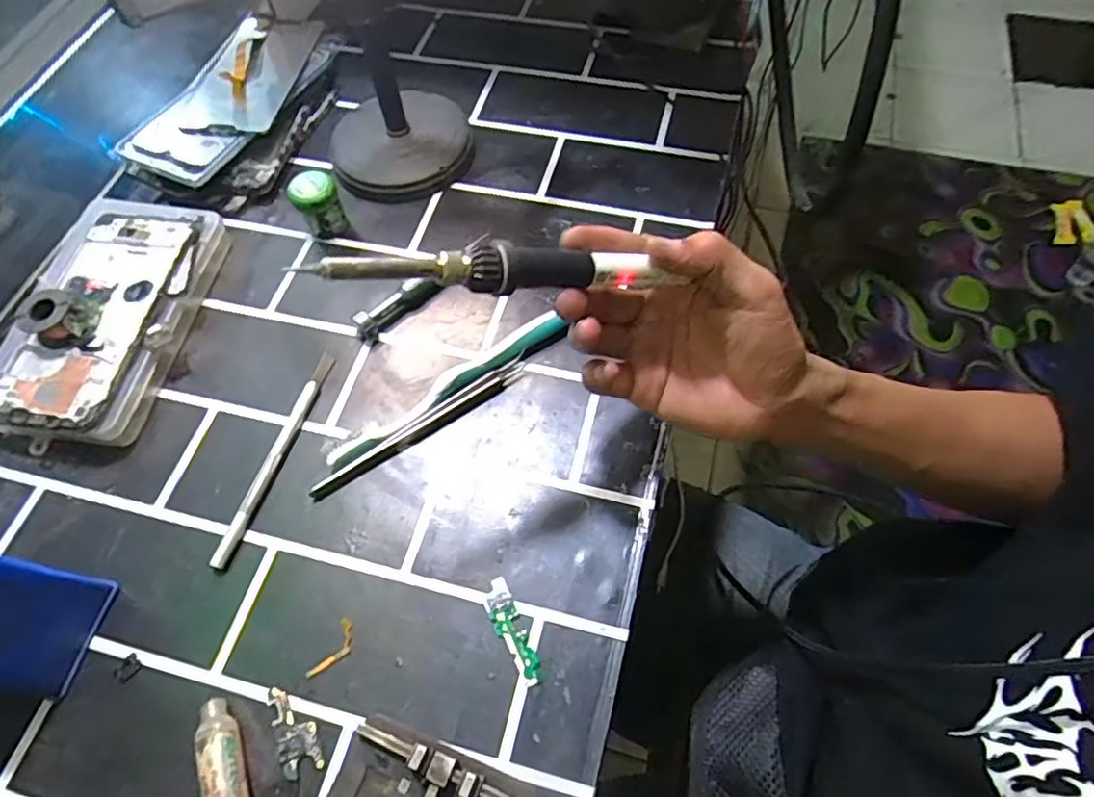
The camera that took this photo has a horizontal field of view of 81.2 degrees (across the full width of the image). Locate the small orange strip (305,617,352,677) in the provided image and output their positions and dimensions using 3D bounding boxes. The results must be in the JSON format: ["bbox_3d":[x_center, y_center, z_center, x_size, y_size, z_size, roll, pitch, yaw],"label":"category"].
[{"bbox_3d":[-0.107,0.126,0.320,0.012,0.004,0.031,24,65,15],"label":"small orange strip"}]

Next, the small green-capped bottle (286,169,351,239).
[{"bbox_3d":[-0.158,-0.132,0.444,0.029,0.043,0.028,0,63,0],"label":"small green-capped bottle"}]

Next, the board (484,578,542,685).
[{"bbox_3d":[-0.018,0.117,0.321,0.014,0.004,0.054,-23,63,-10],"label":"board"}]

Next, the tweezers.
[{"bbox_3d":[-0.072,0.016,0.374,0.143,0.010,0.010,-34,65,-15],"label":"tweezers"}]

